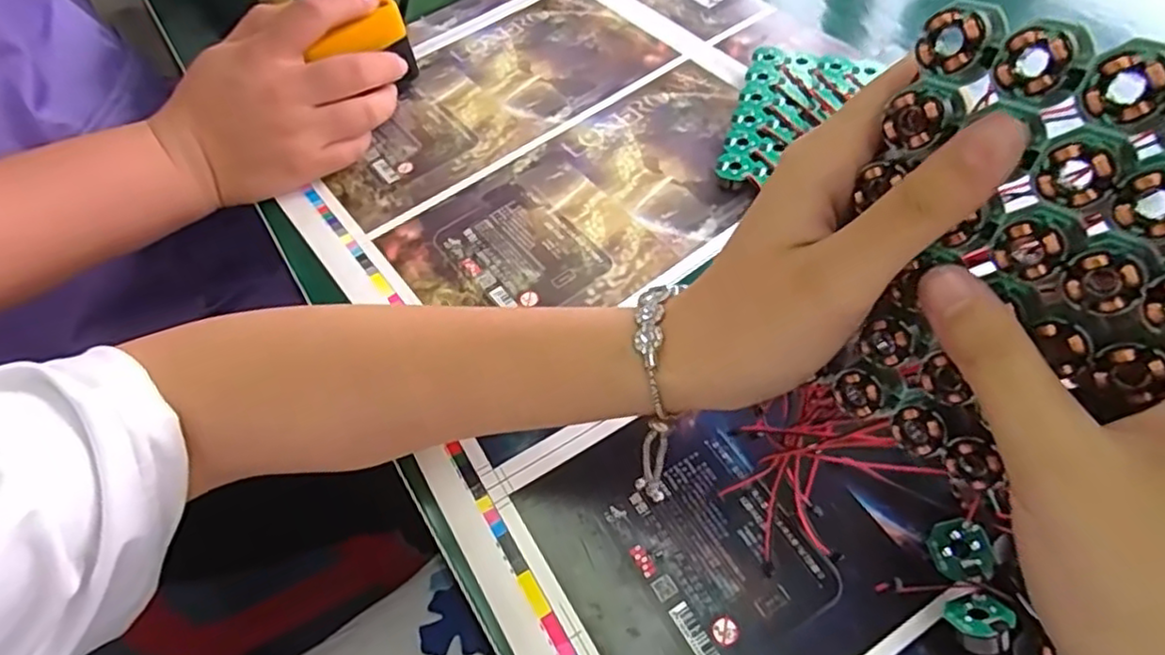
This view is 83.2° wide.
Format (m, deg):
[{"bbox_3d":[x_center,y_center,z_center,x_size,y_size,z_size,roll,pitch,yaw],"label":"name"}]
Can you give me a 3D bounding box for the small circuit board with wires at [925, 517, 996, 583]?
[{"bbox_3d":[0.139,0.082,0.242,0.020,0.005,0.022,-23,65,6],"label":"small circuit board with wires"}]

